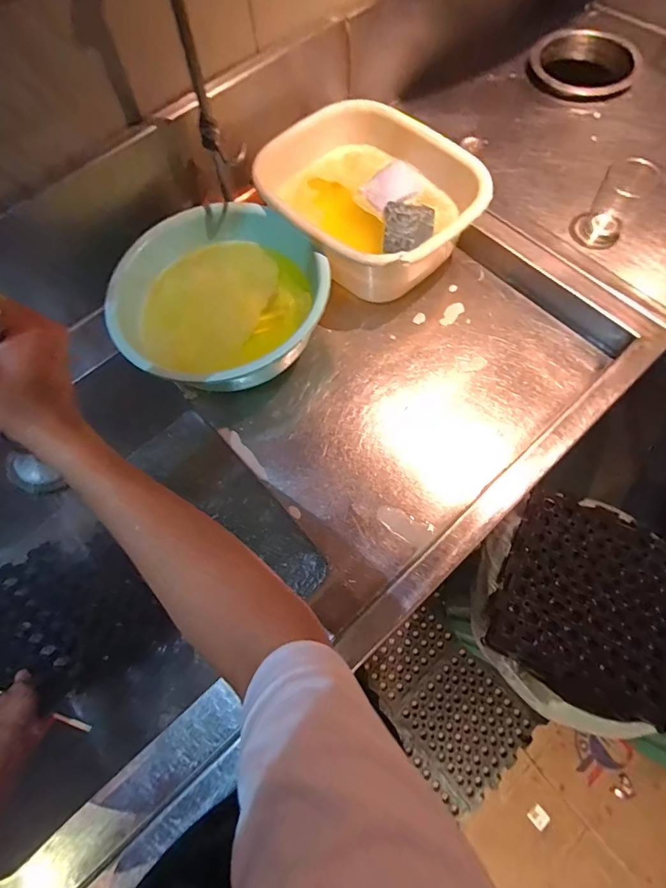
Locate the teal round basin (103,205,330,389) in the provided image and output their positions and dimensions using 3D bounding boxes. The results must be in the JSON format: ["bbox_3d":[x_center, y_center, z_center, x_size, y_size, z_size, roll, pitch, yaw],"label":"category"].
[{"bbox_3d":[-0.169,-0.216,0.652,0.308,0.112,0.308,-1,69,2],"label":"teal round basin"}]

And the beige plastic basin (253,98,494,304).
[{"bbox_3d":[0.059,-0.388,0.690,0.277,0.137,0.316,-43,73,-13],"label":"beige plastic basin"}]

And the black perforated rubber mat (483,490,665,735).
[{"bbox_3d":[0.463,0.281,0.722,0.322,0.039,0.314,22,72,10],"label":"black perforated rubber mat"}]

